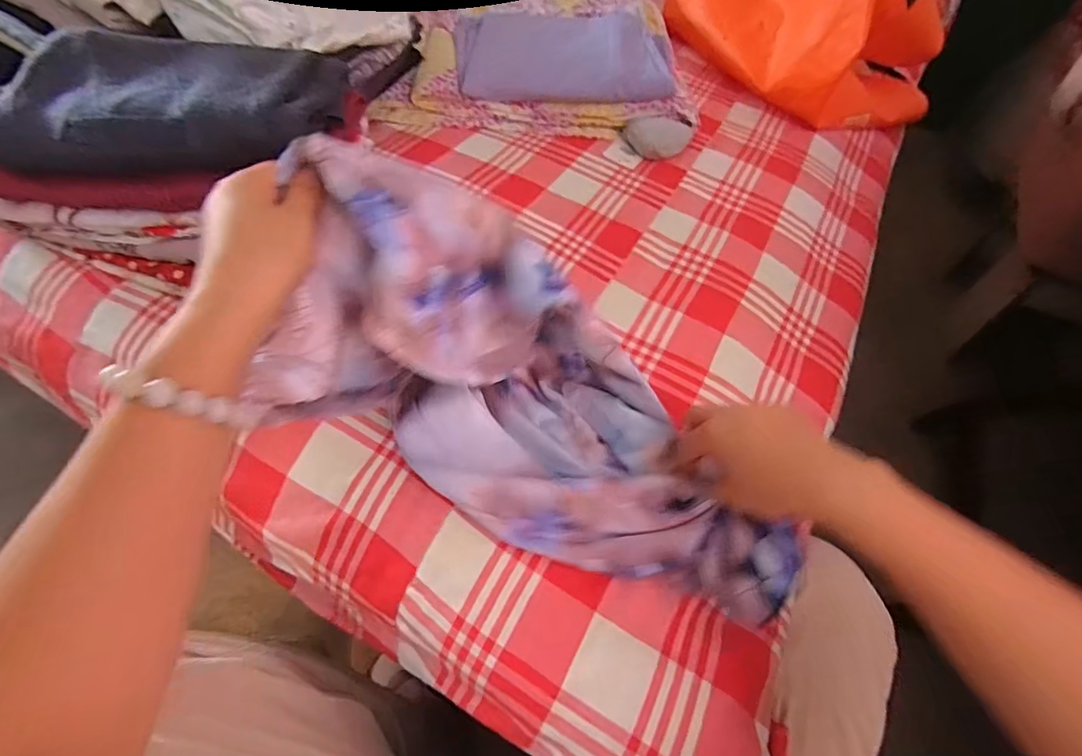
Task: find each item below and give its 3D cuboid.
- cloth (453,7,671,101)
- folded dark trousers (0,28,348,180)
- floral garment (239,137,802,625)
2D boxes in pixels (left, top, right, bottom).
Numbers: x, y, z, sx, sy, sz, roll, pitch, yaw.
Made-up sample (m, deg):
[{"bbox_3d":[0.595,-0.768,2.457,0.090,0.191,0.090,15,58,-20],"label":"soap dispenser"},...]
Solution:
[{"bbox_3d":[0.034,-0.488,0.772,0.315,0.046,0.211,1,54,-3],"label":"cloth"},{"bbox_3d":[-0.346,-0.264,0.498,0.279,0.050,0.188,-2,54,-6],"label":"folded dark trousers"},{"bbox_3d":[-0.015,0.026,0.391,0.398,0.169,0.157,42,56,-14],"label":"floral garment"}]

